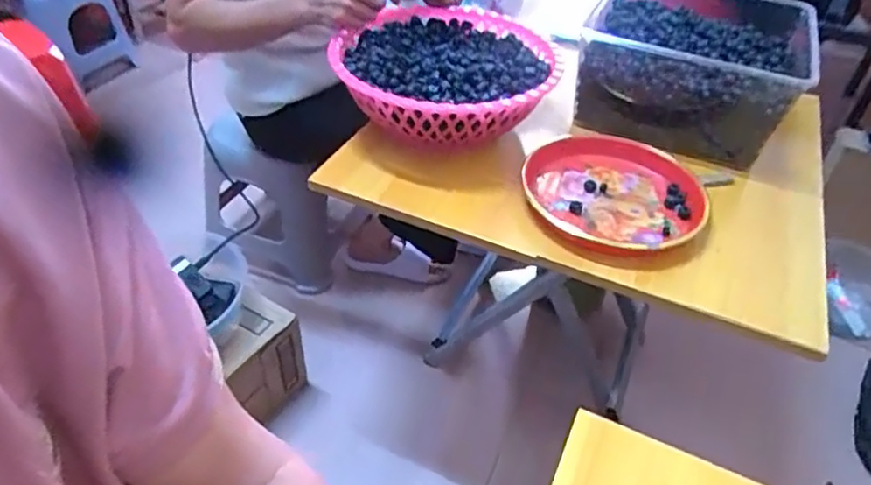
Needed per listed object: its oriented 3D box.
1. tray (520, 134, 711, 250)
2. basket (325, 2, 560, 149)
[{"bbox_3d":[0.220,-0.060,0.764,0.222,0.038,0.208,2,41,-2],"label":"tray"},{"bbox_3d":[0.019,-0.225,0.843,0.279,0.084,0.293,15,43,12],"label":"basket"}]

